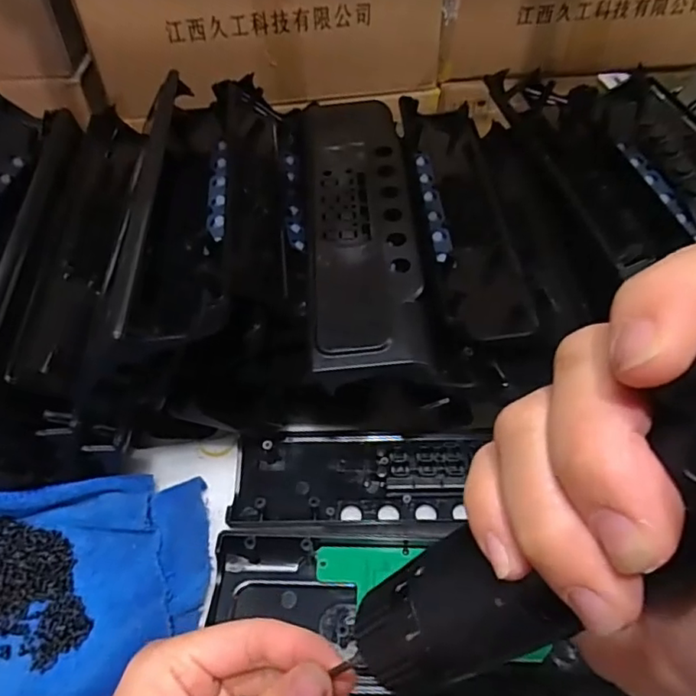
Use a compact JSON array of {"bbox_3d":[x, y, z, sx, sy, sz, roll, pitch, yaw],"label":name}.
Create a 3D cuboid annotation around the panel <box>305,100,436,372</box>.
[{"bbox_3d":[0.007,-0.088,0.360,0.063,0.015,0.241,-3,51,-1],"label":"panel"}]

